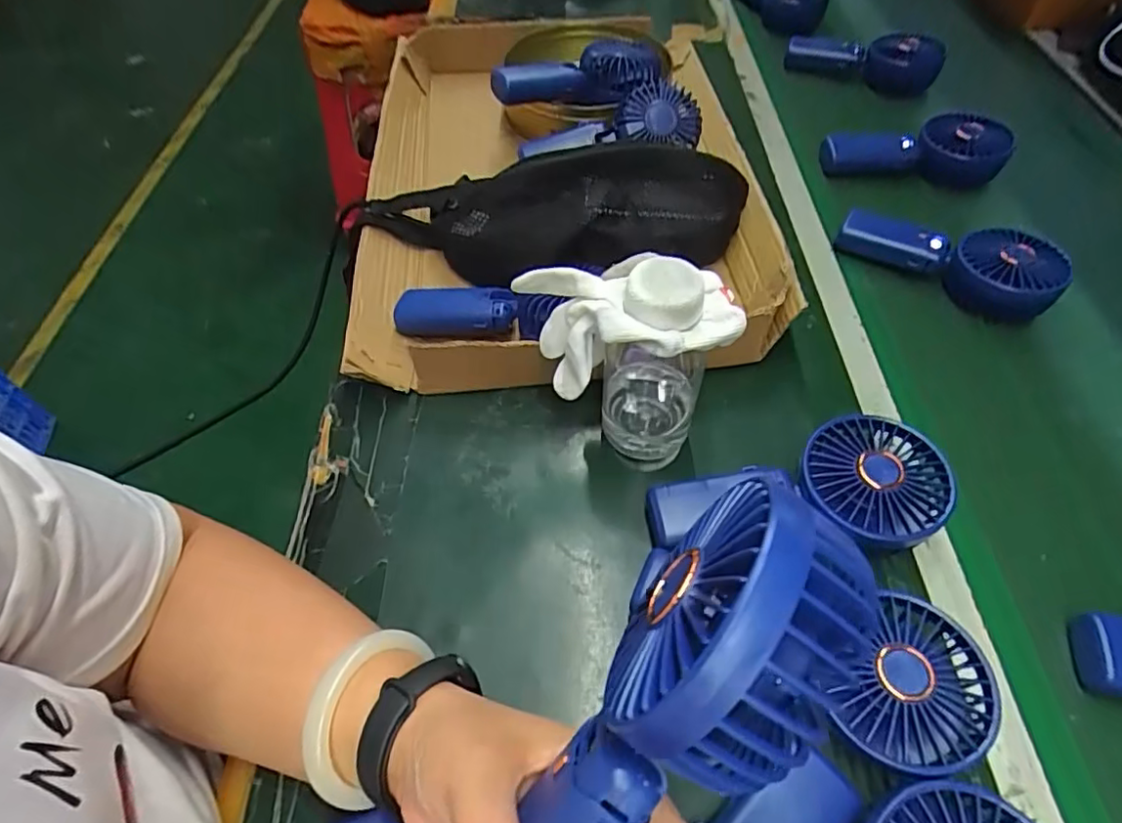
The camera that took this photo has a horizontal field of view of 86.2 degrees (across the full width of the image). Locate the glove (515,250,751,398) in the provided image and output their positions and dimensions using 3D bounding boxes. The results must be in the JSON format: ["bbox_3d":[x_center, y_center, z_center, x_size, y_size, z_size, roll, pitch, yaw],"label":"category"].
[{"bbox_3d":[0.037,-0.046,0.363,0.123,0.084,0.072,-4,54,-4],"label":"glove"}]

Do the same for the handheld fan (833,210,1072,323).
[{"bbox_3d":[0.348,-0.139,0.542,0.178,0.055,0.067,32,60,20],"label":"handheld fan"}]

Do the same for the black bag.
[{"bbox_3d":[0.000,-0.176,0.532,0.320,0.108,0.086,6,54,3],"label":"black bag"}]

